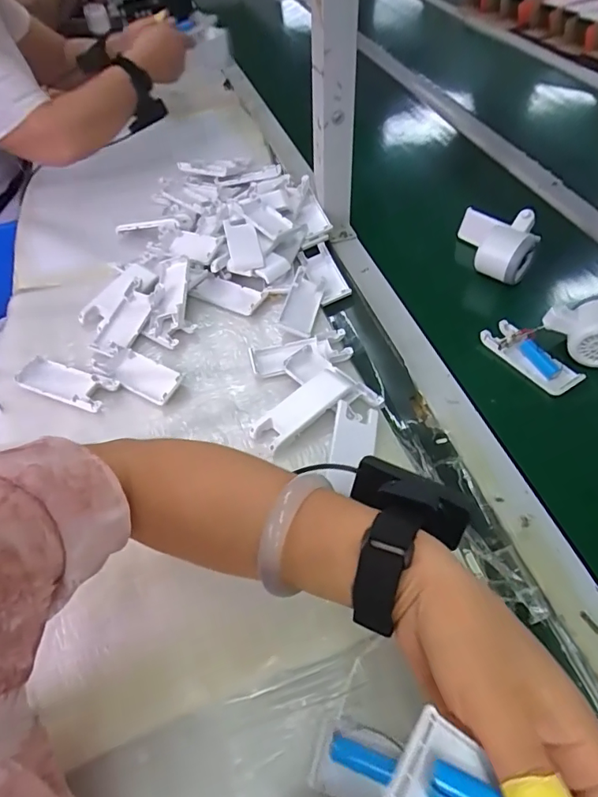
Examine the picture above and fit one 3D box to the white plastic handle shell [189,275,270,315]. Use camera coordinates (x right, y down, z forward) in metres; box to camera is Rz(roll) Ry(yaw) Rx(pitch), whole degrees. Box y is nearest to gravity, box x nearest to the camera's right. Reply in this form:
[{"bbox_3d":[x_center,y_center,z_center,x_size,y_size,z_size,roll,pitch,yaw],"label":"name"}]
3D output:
[{"bbox_3d":[-0.083,-0.125,0.576,0.083,0.009,0.042,19,55,16],"label":"white plastic handle shell"}]

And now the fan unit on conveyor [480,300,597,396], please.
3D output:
[{"bbox_3d":[0.281,-0.070,0.510,0.117,0.056,0.110,-30,57,-20],"label":"fan unit on conveyor"}]

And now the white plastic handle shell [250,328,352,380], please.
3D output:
[{"bbox_3d":[0.002,-0.048,0.509,0.103,0.015,0.042,-10,52,-7],"label":"white plastic handle shell"}]

